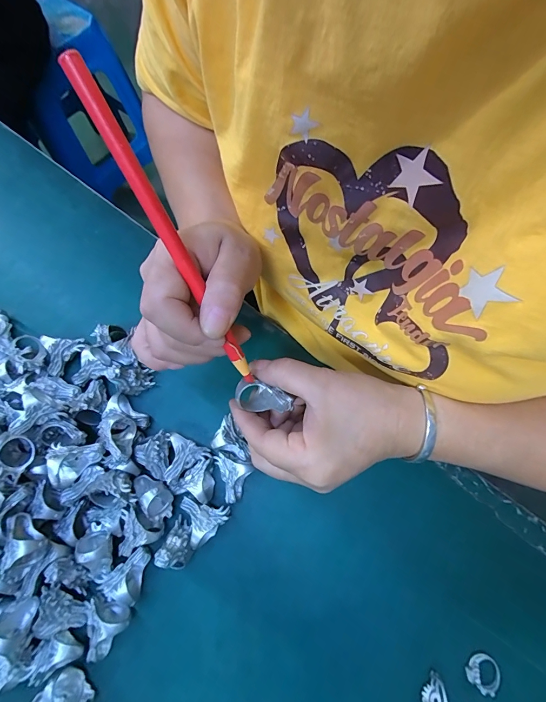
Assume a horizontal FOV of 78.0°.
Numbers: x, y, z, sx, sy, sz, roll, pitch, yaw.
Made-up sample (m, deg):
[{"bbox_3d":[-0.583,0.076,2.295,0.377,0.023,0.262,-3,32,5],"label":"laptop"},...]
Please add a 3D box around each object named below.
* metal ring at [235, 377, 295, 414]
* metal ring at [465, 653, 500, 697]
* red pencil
[{"bbox_3d":[-0.005,0.032,0.228,0.038,0.026,0.016,15,73,7],"label":"metal ring"},{"bbox_3d":[0.146,0.223,0.232,0.020,0.006,0.021,42,78,14],"label":"metal ring"},{"bbox_3d":[-0.047,-0.048,0.173,0.009,0.010,0.170,-31,117,-8],"label":"red pencil"}]

